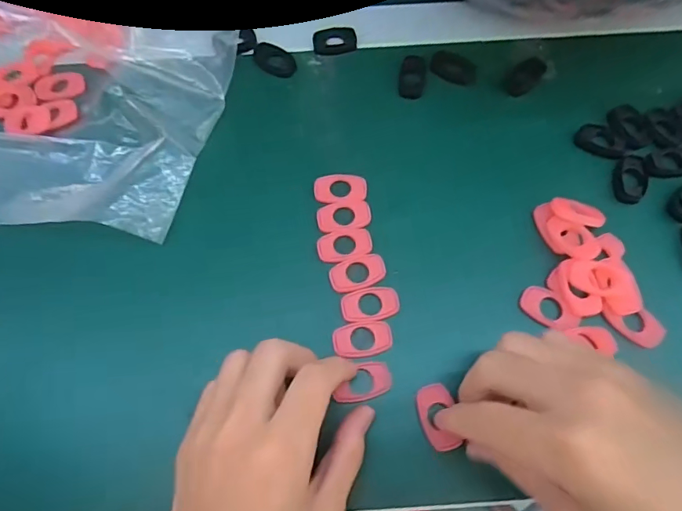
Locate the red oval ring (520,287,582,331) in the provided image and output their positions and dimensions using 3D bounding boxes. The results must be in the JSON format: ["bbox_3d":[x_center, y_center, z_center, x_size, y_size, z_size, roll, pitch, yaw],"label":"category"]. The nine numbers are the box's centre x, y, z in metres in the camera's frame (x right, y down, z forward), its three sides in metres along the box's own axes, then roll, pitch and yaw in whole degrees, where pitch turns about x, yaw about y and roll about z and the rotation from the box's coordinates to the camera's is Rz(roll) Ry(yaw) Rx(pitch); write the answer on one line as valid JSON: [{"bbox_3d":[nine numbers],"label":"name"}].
[{"bbox_3d":[0.116,0.030,0.255,0.020,0.006,0.031,-39,74,-13],"label":"red oval ring"}]

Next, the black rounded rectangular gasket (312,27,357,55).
[{"bbox_3d":[-0.004,-0.151,0.324,0.031,0.008,0.016,-10,70,-3],"label":"black rounded rectangular gasket"}]

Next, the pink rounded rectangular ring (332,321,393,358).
[{"bbox_3d":[0.012,0.045,0.249,0.032,0.004,0.019,-7,70,-2],"label":"pink rounded rectangular ring"}]

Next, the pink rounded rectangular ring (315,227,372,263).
[{"bbox_3d":[0.002,-0.007,0.270,0.032,0.004,0.018,-12,70,-4],"label":"pink rounded rectangular ring"}]

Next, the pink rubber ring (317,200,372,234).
[{"bbox_3d":[0.002,-0.025,0.277,0.032,0.004,0.019,-10,70,-3],"label":"pink rubber ring"}]

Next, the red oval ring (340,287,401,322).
[{"bbox_3d":[0.017,0.027,0.256,0.032,0.004,0.018,-9,70,-3],"label":"red oval ring"}]

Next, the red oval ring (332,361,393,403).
[{"bbox_3d":[0.012,0.067,0.243,0.030,0.004,0.019,-10,70,-3],"label":"red oval ring"}]

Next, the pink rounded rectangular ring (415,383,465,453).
[{"bbox_3d":[0.049,0.082,0.233,0.017,0.009,0.032,-7,62,-2],"label":"pink rounded rectangular ring"}]

